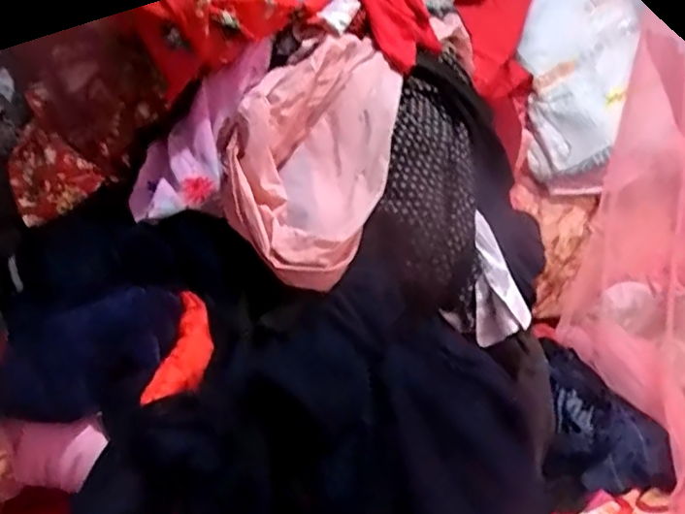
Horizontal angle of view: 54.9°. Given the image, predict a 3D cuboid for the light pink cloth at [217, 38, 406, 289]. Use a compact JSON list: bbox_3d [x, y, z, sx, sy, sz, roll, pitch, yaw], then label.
[{"bbox_3d":[-0.041,-0.127,0.807,0.189,0.340,0.080,11,-22,-6],"label":"light pink cloth"}]

